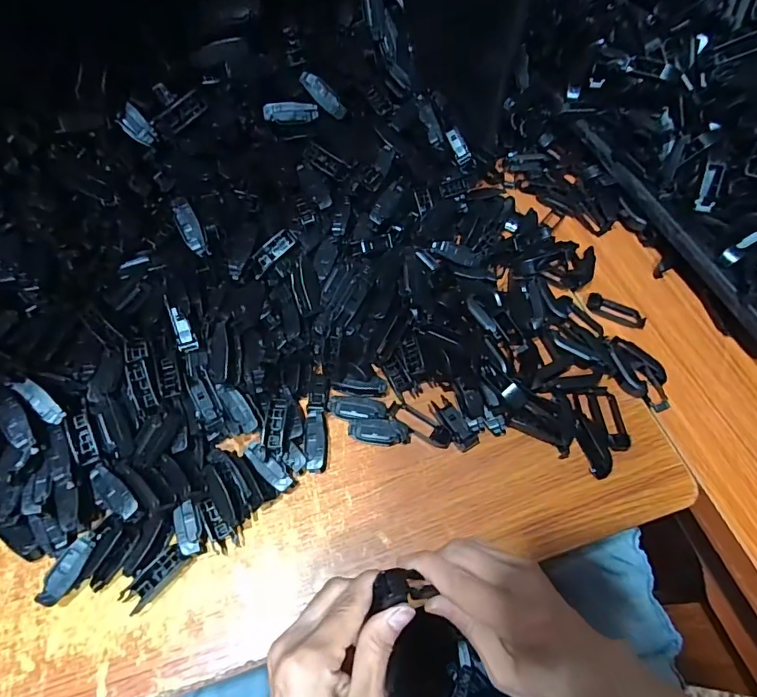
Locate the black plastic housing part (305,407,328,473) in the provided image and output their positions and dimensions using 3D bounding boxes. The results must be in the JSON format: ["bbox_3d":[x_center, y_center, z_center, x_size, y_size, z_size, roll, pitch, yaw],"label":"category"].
[{"bbox_3d":[-0.050,0.075,0.382,0.017,0.018,0.052,-3,60,-2],"label":"black plastic housing part"}]

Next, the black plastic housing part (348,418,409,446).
[{"bbox_3d":[0.001,0.070,0.388,0.049,0.015,0.020,1,60,0],"label":"black plastic housing part"}]

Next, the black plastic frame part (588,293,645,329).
[{"bbox_3d":[0.231,-0.037,0.457,0.057,0.013,0.022,23,62,12],"label":"black plastic frame part"}]

